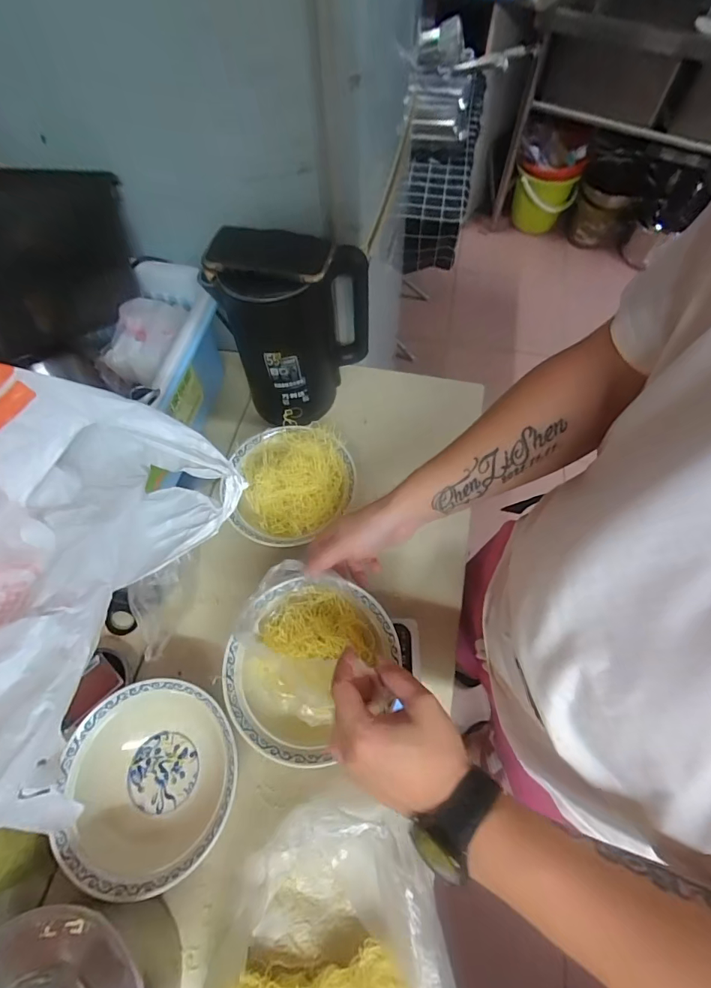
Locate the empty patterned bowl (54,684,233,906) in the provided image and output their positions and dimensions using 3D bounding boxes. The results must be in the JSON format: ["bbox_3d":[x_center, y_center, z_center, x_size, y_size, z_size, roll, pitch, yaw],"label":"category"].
[{"bbox_3d":[-0.210,0.303,0.470,0.165,0.056,0.179,0,62,0],"label":"empty patterned bowl"}]

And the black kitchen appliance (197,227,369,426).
[{"bbox_3d":[-0.089,-0.236,0.666,0.143,0.306,0.168,36,68,18],"label":"black kitchen appliance"}]

